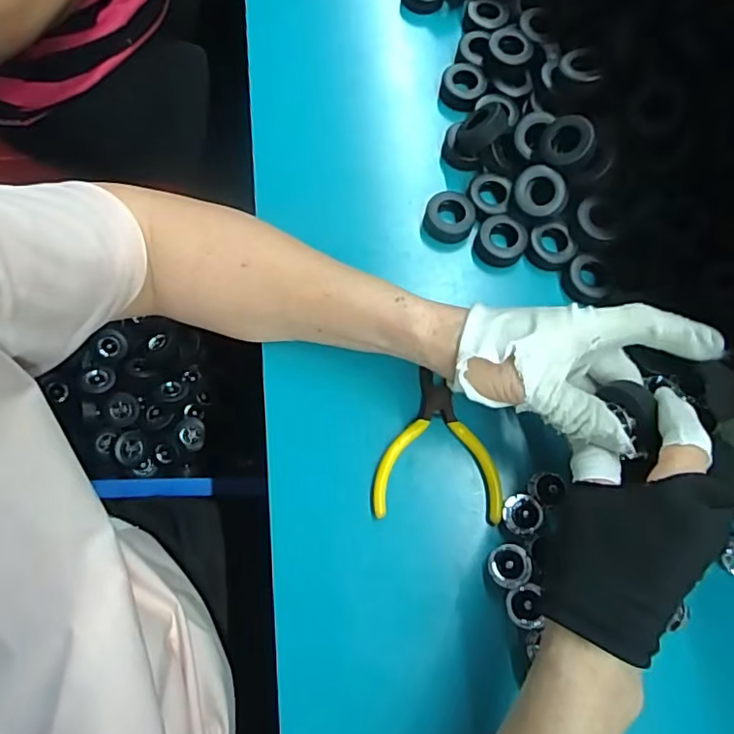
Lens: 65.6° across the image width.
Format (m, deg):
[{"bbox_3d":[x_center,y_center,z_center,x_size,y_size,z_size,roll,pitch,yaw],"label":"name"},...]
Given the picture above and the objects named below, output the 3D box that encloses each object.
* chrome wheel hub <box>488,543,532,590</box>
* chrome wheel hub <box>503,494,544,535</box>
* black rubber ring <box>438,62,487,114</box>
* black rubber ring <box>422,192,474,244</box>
[{"bbox_3d":[0.087,0.120,0.344,0.024,0.011,0.025,6,73,1],"label":"chrome wheel hub"},{"bbox_3d":[0.097,0.091,0.354,0.023,0.007,0.023,16,73,3],"label":"chrome wheel hub"},{"bbox_3d":[0.078,-0.228,0.467,0.035,0.014,0.038,21,74,5],"label":"black rubber ring"},{"bbox_3d":[0.061,-0.112,0.425,0.036,0.017,0.033,0,73,-1],"label":"black rubber ring"}]

